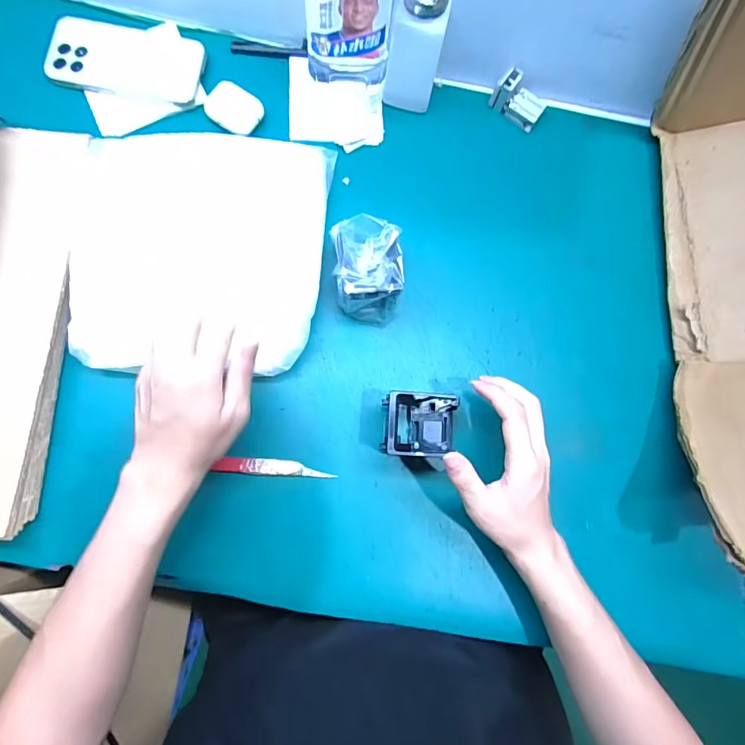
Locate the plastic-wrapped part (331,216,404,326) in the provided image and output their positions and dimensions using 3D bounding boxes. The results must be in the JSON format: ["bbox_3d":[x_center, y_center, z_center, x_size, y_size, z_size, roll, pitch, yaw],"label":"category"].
[{"bbox_3d":[-0.005,-0.099,0.449,0.063,0.078,0.088,-4,80,-5],"label":"plastic-wrapped part"}]

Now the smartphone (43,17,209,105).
[{"bbox_3d":[-0.264,-0.336,0.490,0.155,0.005,0.077,7,87,-4],"label":"smartphone"}]

